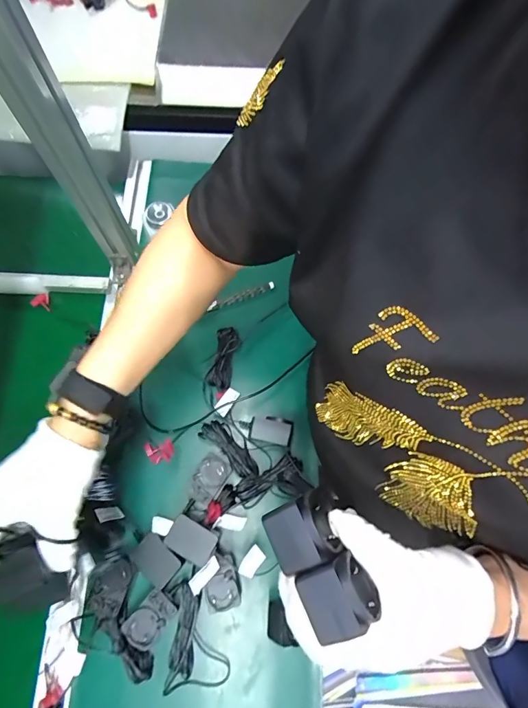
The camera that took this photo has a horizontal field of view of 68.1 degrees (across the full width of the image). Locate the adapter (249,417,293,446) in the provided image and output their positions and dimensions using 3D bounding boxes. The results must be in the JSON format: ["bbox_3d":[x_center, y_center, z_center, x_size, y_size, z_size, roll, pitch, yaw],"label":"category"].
[{"bbox_3d":[0.009,0.106,0.542,0.056,0.038,0.036,10,72,2],"label":"adapter"}]

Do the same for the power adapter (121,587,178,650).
[{"bbox_3d":[-0.135,0.315,0.464,0.040,0.019,0.058,42,75,12],"label":"power adapter"}]

